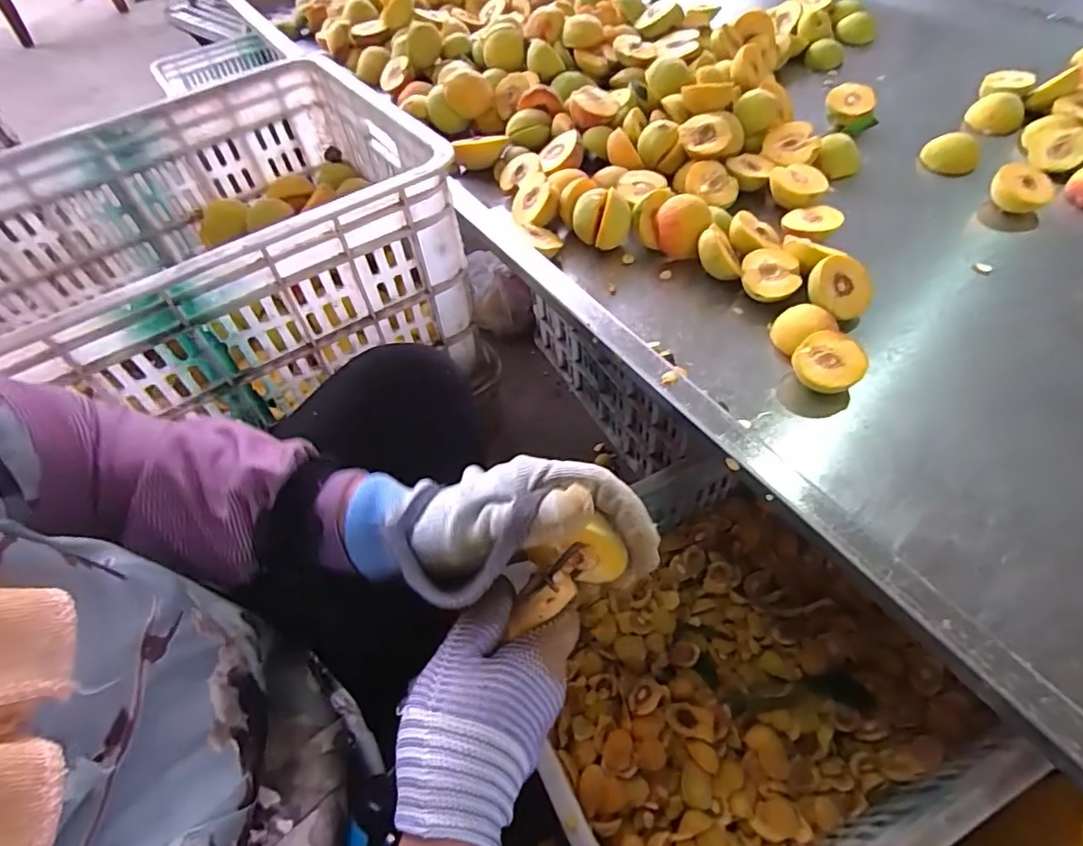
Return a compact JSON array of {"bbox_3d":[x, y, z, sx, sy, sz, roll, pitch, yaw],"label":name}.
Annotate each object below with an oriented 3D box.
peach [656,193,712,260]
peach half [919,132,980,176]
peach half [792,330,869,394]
[{"bbox_3d":[0.149,-0.207,0.609,0.054,0.049,0.053,4,55,9],"label":"peach"},{"bbox_3d":[0.492,-0.321,0.689,0.061,0.040,0.038,19,58,19],"label":"peach half"},{"bbox_3d":[0.250,-0.050,0.499,0.053,0.032,0.056,36,65,27],"label":"peach half"}]

